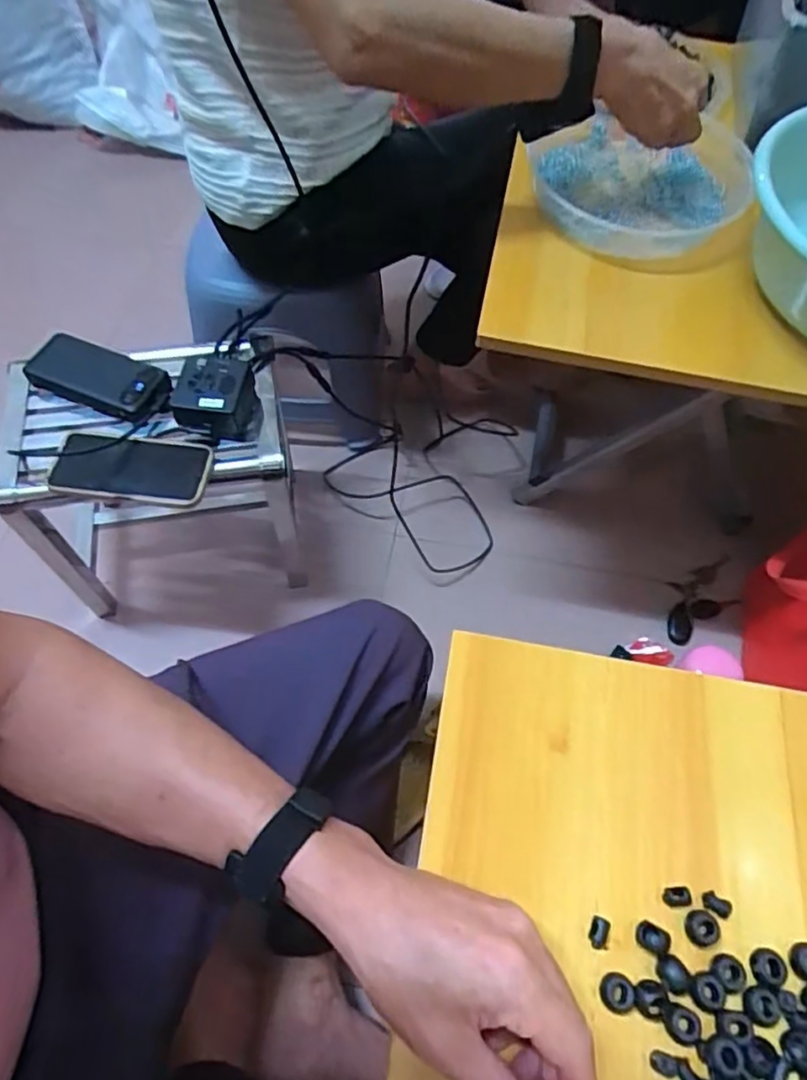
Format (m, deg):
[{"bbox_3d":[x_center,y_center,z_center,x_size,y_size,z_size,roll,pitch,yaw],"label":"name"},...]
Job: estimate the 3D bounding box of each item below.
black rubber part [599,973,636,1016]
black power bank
[{"bbox_3d":[0.112,0.239,0.346,0.017,0.011,0.018,1,61,-1],"label":"black rubber part"},{"bbox_3d":[-0.355,-0.189,0.767,0.166,0.028,0.075,18,62,8],"label":"black power bank"}]

